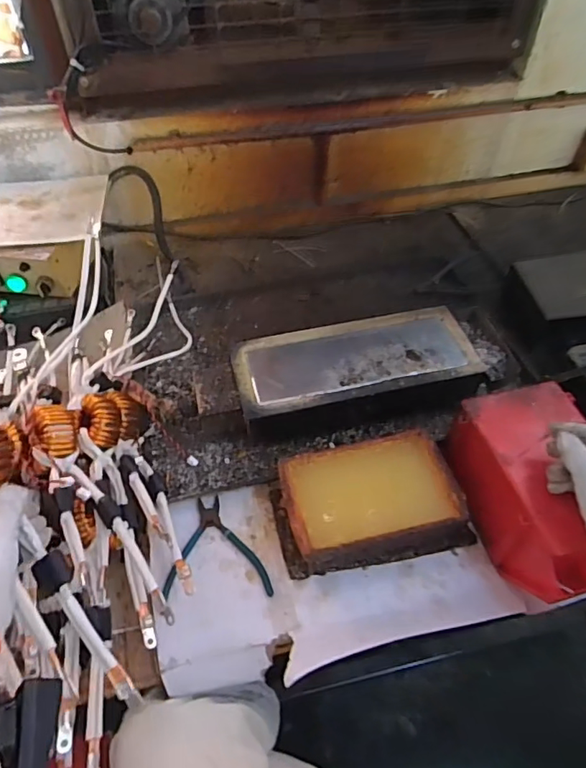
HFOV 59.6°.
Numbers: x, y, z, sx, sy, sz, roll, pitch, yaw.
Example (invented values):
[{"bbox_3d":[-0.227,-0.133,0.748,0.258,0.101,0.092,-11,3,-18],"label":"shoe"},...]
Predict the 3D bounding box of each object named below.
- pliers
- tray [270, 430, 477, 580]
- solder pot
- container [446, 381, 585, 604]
[{"bbox_3d":[-0.091,0.196,0.626,0.122,0.014,0.128,-4,50,-3],"label":"pliers"},{"bbox_3d":[0.093,0.143,0.634,0.228,0.070,0.138,-10,50,-8],"label":"tray"},{"bbox_3d":[0.089,-0.012,0.750,0.340,0.088,0.156,-11,50,-9],"label":"solder pot"},{"bbox_3d":[0.288,0.123,0.600,0.140,0.106,0.237,-7,50,-6],"label":"container"}]

